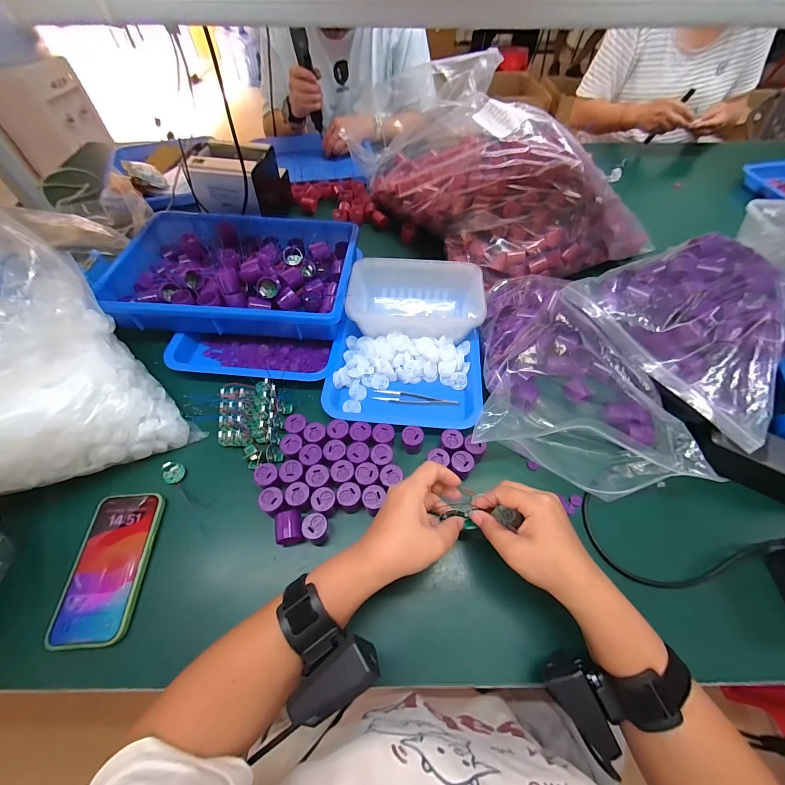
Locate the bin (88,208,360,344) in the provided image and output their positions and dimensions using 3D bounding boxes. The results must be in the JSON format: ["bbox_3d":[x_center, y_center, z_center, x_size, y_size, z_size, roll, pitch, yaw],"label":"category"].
[{"bbox_3d":[-0.254,-0.212,0.567,0.373,0.066,0.256,2,57,1],"label":"bin"}]

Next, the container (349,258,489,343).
[{"bbox_3d":[0.034,-0.148,0.558,0.210,0.074,0.132,1,57,1],"label":"container"}]

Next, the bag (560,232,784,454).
[{"bbox_3d":[0.418,-0.107,0.457,0.235,0.084,0.275,-32,62,-19],"label":"bag"}]

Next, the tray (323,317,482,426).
[{"bbox_3d":[0.018,-0.024,0.508,0.221,0.034,0.201,6,57,4],"label":"tray"}]

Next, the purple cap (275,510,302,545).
[{"bbox_3d":[-0.115,0.151,0.381,0.025,0.022,0.034,-12,57,-7],"label":"purple cap"}]

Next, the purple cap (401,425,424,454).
[{"bbox_3d":[0.026,0.064,0.451,0.028,0.034,0.026,0,56,0],"label":"purple cap"}]

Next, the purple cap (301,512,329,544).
[{"bbox_3d":[-0.086,0.158,0.392,0.027,0.040,0.027,0,56,0],"label":"purple cap"}]

